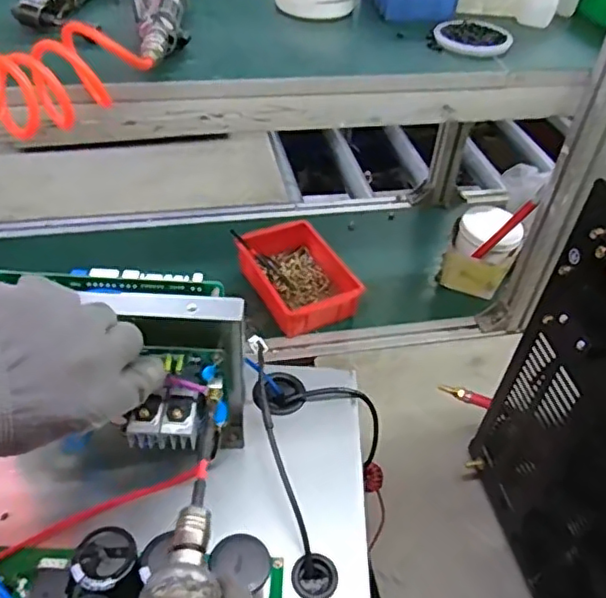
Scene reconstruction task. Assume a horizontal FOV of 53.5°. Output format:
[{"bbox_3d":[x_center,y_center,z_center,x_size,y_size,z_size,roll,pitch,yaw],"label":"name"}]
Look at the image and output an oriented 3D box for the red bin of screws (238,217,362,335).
[{"bbox_3d":[-0.010,-0.039,0.950,0.151,0.058,0.206,-19,48,-23],"label":"red bin of screws"}]

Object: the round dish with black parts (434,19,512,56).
[{"bbox_3d":[0.201,-0.308,0.711,0.087,0.019,0.077,17,45,13],"label":"round dish with black parts"}]

